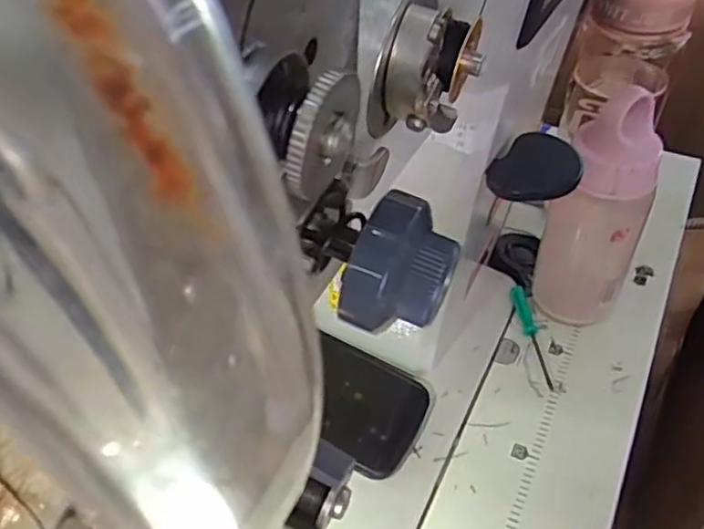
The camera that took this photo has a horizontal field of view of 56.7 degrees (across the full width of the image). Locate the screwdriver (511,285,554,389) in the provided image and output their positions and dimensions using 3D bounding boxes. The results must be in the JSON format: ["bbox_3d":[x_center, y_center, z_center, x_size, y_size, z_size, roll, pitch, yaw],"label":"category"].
[{"bbox_3d":[0.149,0.056,0.536,0.014,0.009,0.100,-6,46,-2],"label":"screwdriver"}]

